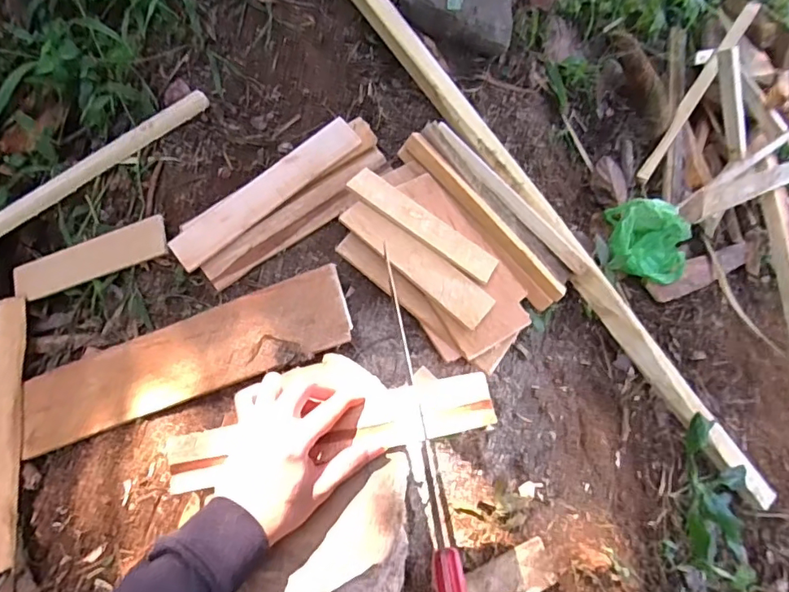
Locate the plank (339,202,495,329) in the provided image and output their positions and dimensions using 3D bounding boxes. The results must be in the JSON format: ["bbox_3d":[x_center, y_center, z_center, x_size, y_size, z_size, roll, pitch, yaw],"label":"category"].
[{"bbox_3d":[0.026,-0.041,0.645,0.211,0.012,0.058,36,62,5],"label":"plank"}]

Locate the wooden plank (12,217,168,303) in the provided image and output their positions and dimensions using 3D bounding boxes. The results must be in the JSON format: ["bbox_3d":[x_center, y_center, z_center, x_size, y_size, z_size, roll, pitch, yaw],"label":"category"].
[{"bbox_3d":[-0.426,-0.050,0.730,0.258,0.011,0.055,-16,78,15],"label":"wooden plank"}]

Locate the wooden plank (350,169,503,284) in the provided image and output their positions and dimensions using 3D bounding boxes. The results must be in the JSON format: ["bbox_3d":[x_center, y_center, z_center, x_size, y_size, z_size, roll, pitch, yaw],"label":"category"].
[{"bbox_3d":[0.038,-0.091,0.666,0.211,0.007,0.043,36,60,2],"label":"wooden plank"}]

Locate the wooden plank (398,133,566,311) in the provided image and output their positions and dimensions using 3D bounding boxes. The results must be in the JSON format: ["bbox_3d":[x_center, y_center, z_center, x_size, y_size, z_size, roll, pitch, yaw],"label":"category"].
[{"bbox_3d":[0.119,-0.105,0.720,0.042,0.031,0.296,-40,87,-19],"label":"wooden plank"}]

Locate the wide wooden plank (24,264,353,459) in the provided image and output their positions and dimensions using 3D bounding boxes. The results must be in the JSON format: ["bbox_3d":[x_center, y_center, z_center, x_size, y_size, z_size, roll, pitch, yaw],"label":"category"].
[{"bbox_3d":[-0.265,0.079,0.648,0.437,0.022,0.112,-20,65,7],"label":"wide wooden plank"}]

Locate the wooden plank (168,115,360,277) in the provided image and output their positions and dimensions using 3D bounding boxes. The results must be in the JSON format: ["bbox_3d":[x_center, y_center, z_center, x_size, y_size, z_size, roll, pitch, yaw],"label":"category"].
[{"bbox_3d":[-0.166,-0.137,0.690,0.281,0.007,0.049,-40,91,-11],"label":"wooden plank"}]

